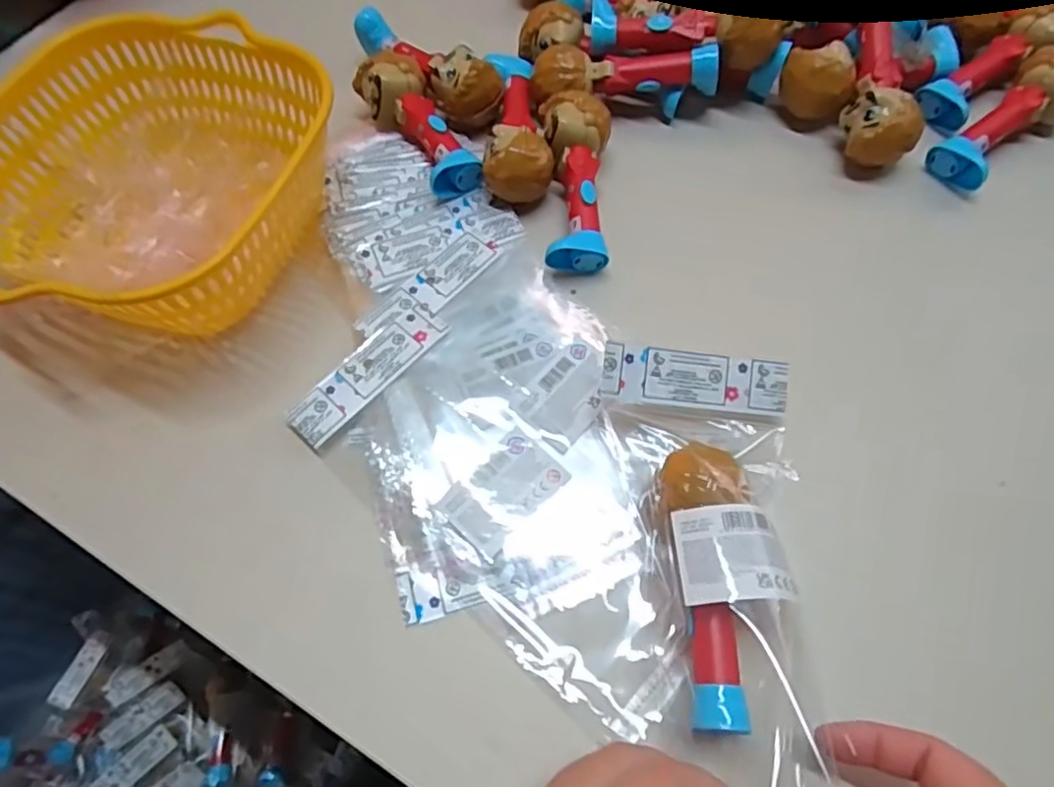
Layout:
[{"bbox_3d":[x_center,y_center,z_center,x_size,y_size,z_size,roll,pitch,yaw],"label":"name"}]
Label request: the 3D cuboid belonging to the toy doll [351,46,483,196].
[{"bbox_3d":[-0.073,-0.178,0.430,0.039,0.034,0.115,-27,63,-11],"label":"toy doll"}]

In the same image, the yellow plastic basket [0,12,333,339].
[{"bbox_3d":[-0.218,-0.122,0.386,0.199,0.072,0.211,18,64,13],"label":"yellow plastic basket"}]

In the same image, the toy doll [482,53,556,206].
[{"bbox_3d":[-0.005,-0.184,0.433,0.042,0.036,0.132,-2,61,2],"label":"toy doll"}]

